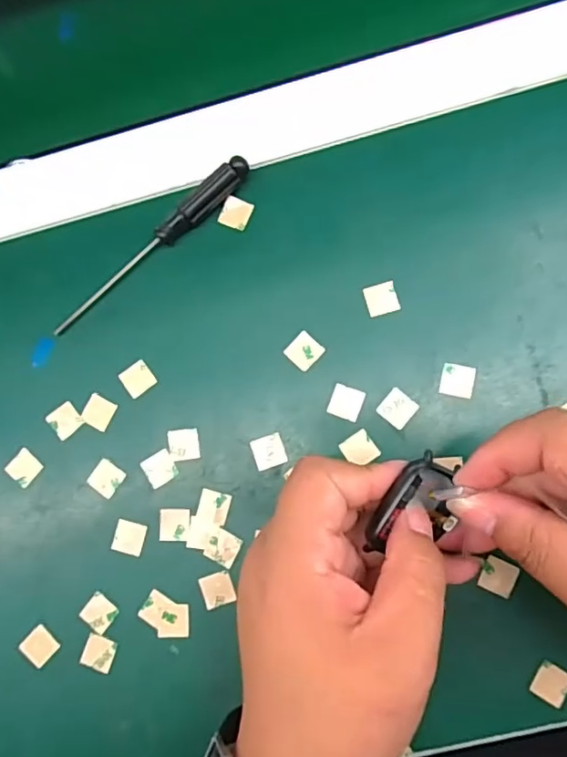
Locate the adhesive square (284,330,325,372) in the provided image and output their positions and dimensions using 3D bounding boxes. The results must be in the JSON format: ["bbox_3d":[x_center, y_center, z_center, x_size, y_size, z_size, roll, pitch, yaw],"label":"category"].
[{"bbox_3d":[0.011,-0.014,0.287,0.016,0.004,0.016,43,90,9],"label":"adhesive square"}]

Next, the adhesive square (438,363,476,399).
[{"bbox_3d":[0.086,0.001,0.278,0.016,0.004,0.016,11,85,7],"label":"adhesive square"}]

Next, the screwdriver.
[{"bbox_3d":[-0.069,-0.068,0.297,0.130,0.014,0.011,-41,81,0],"label":"screwdriver"}]

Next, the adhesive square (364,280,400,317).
[{"bbox_3d":[0.050,-0.040,0.287,0.016,0.004,0.016,-17,82,4],"label":"adhesive square"}]

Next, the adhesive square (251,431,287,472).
[{"bbox_3d":[-0.007,0.037,0.283,0.016,0.004,0.015,-19,82,4],"label":"adhesive square"}]

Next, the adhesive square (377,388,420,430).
[{"bbox_3d":[0.056,0.015,0.279,0.016,0.004,0.016,41,89,9],"label":"adhesive square"}]

